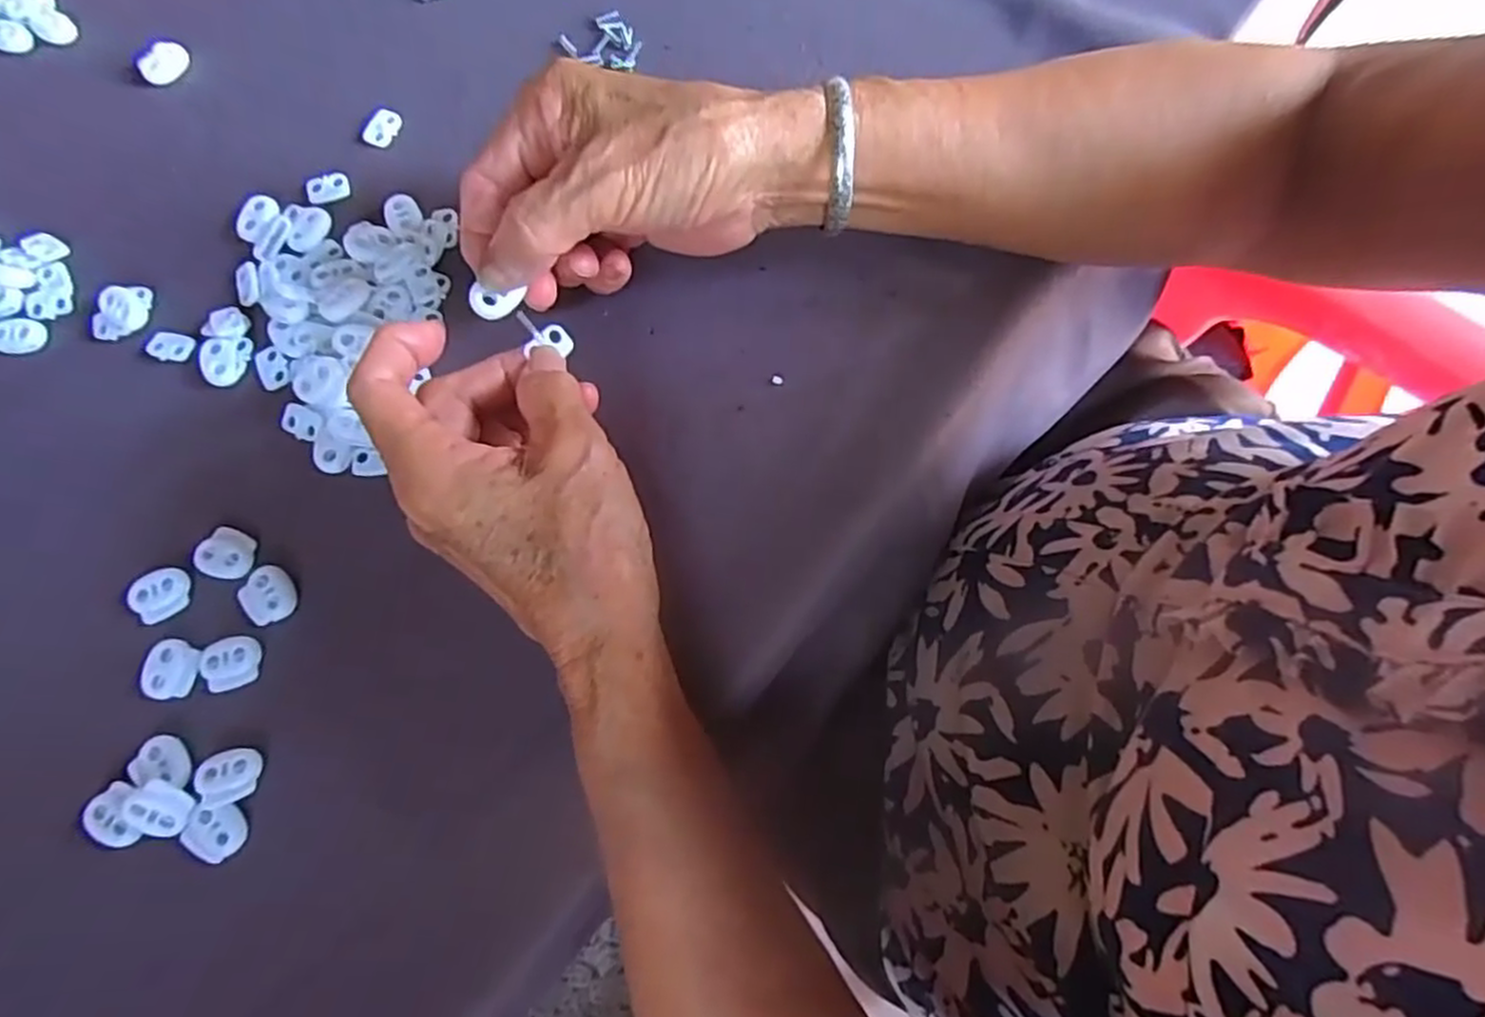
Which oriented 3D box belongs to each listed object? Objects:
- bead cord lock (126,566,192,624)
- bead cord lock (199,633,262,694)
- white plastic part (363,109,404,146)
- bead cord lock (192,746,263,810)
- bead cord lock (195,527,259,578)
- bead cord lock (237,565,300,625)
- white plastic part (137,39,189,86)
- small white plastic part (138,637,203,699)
[{"bbox_3d":[-0.230,0.034,0.292,0.022,0.004,0.020,-26,76,-5],"label":"bead cord lock"},{"bbox_3d":[-0.198,0.059,0.283,0.021,0.004,0.020,-15,76,-3],"label":"bead cord lock"},{"bbox_3d":[-0.169,-0.179,0.346,0.013,0.004,0.019,38,79,10],"label":"white plastic part"},{"bbox_3d":[-0.191,0.099,0.274,0.022,0.004,0.019,-12,76,-2],"label":"bead cord lock"},{"bbox_3d":[-0.207,0.018,0.296,0.022,0.004,0.019,20,77,6],"label":"bead cord lock"},{"bbox_3d":[-0.187,0.034,0.291,0.019,0.004,0.022,-41,78,-9],"label":"bead cord lock"},{"bbox_3d":[-0.281,-0.216,0.358,0.016,0.008,0.022,42,80,11],"label":"white plastic part"},{"bbox_3d":[-0.220,0.062,0.283,0.021,0.004,0.022,7,76,3],"label":"small white plastic part"}]

